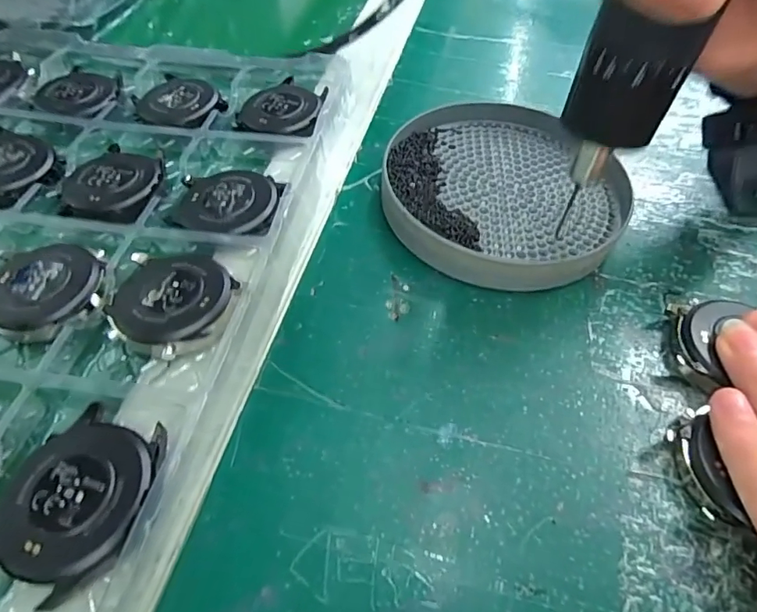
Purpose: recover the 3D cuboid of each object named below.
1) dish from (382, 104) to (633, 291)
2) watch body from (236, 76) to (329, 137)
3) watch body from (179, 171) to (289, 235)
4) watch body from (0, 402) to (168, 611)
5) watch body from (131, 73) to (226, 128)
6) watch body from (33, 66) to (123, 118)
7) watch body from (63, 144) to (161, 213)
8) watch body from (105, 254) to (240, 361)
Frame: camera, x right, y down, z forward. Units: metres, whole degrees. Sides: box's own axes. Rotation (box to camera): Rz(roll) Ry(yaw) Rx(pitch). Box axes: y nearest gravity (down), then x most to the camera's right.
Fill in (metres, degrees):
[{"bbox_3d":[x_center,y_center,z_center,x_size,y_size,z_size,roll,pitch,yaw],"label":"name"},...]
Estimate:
[{"bbox_3d":[0.058,-0.058,0.234,0.112,0.019,0.118,1,53,-2],"label":"dish"},{"bbox_3d":[-0.053,-0.110,0.267,0.044,0.007,0.048,8,54,3],"label":"watch body"},{"bbox_3d":[-0.069,-0.048,0.222,0.046,0.007,0.038,8,54,4],"label":"watch body"},{"bbox_3d":[-0.089,0.057,0.145,0.041,0.012,0.049,10,56,3],"label":"watch body"},{"bbox_3d":[-0.112,-0.113,0.272,0.047,0.010,0.043,1,53,-2],"label":"watch body"},{"bbox_3d":[-0.169,-0.121,0.278,0.047,0.008,0.046,1,53,-2],"label":"watch body"},{"bbox_3d":[-0.126,-0.062,0.235,0.042,0.007,0.047,7,53,2],"label":"watch body"},{"bbox_3d":[-0.080,-0.002,0.188,0.047,0.011,0.044,11,54,6],"label":"watch body"}]

